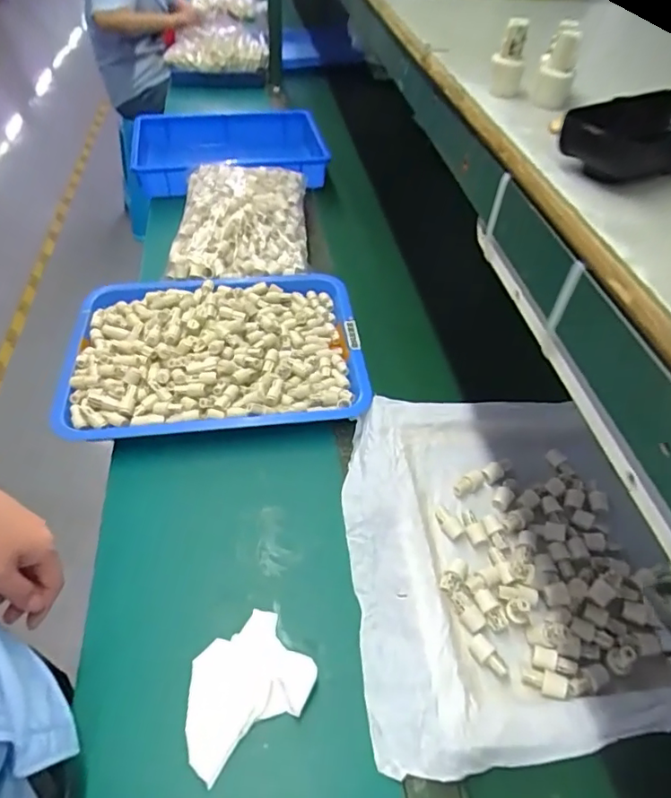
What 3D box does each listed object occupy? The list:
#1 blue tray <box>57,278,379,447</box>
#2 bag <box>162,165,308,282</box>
[{"bbox_3d":[-0.184,-0.083,0.856,0.439,0.038,0.340,-2,47,-9],"label":"blue tray"},{"bbox_3d":[-0.177,-0.349,1.045,0.241,0.073,0.311,0,47,-5],"label":"bag"}]

